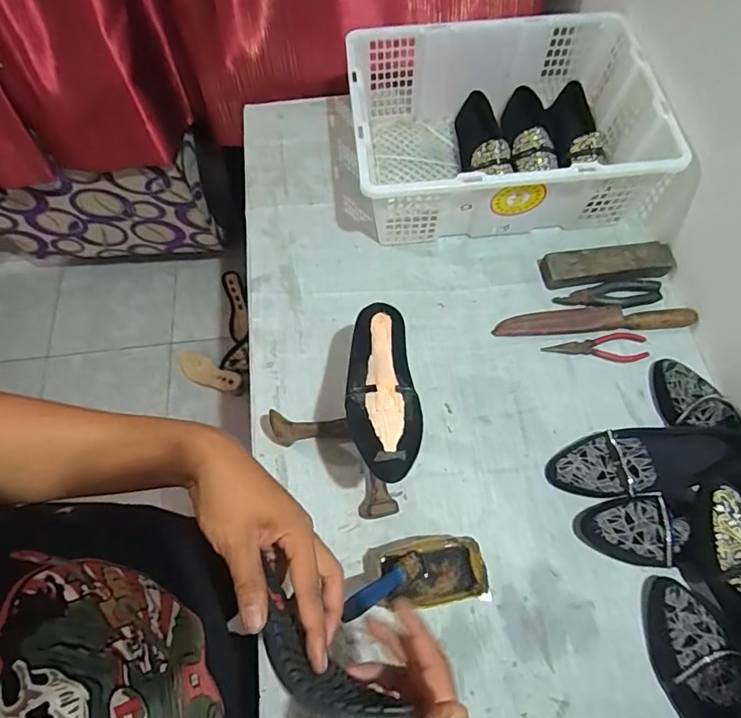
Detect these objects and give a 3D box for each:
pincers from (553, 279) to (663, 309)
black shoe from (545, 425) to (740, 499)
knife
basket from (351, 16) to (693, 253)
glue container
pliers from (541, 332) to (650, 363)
[{"bbox_3d":[0.378,-0.101,0.779,0.158,0.015,0.044,-8,65,-3],"label":"pincers"},{"bbox_3d":[0.354,0.129,0.639,0.230,0.057,0.085,-12,65,10],"label":"black shoe"},{"bbox_3d":[0.342,-0.065,0.763,0.292,0.034,0.046,-1,65,0],"label":"knife"},{"bbox_3d":[0.226,-0.380,0.837,0.505,0.167,0.348,-4,65,-1],"label":"basket"},{"bbox_3d":[0.075,0.263,0.602,0.121,0.063,0.072,-9,65,-3],"label":"glue container"},{"bbox_3d":[0.344,-0.017,0.753,0.150,0.009,0.046,-1,65,1],"label":"pliers"}]

